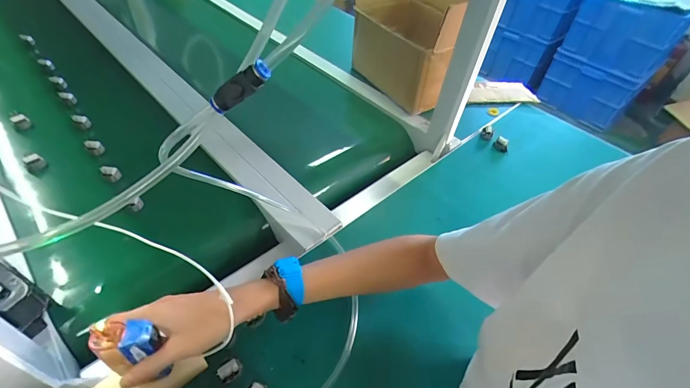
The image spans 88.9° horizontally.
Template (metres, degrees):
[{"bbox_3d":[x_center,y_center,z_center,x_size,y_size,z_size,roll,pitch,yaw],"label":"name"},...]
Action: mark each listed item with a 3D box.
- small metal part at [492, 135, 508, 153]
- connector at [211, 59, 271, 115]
[{"bbox_3d":[0.315,-0.100,0.708,0.029,0.017,0.031,27,50,19],"label":"small metal part"},{"bbox_3d":[-0.073,-0.072,0.240,0.049,0.015,0.012,-31,46,17],"label":"connector"}]

